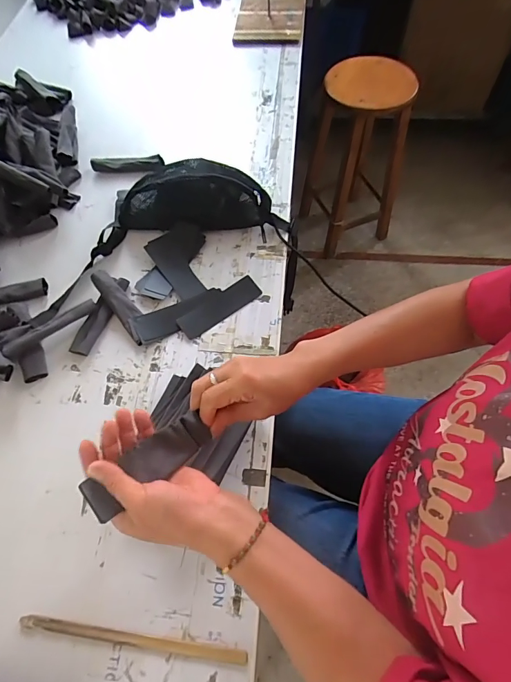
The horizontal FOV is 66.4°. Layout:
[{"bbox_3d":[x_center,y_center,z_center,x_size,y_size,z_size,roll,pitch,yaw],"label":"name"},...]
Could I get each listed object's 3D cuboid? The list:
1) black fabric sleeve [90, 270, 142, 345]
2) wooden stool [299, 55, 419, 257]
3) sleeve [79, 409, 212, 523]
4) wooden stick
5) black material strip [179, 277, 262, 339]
[{"bbox_3d":[-0.224,-0.059,0.653,0.038,0.016,0.148,-33,78,-13],"label":"black fabric sleeve"},{"bbox_3d":[0.381,-0.667,1.451,0.330,0.646,0.304,-11,63,-3],"label":"wooden stool"},{"bbox_3d":[-0.103,0.117,0.380,0.122,0.021,0.040,-33,65,-25],"label":"sleeve"},{"bbox_3d":[-0.144,0.346,0.453,0.266,0.006,0.015,5,63,6],"label":"wooden stick"},{"bbox_3d":[-0.060,-0.059,0.660,0.147,0.007,0.047,-34,66,-14],"label":"black material strip"}]

